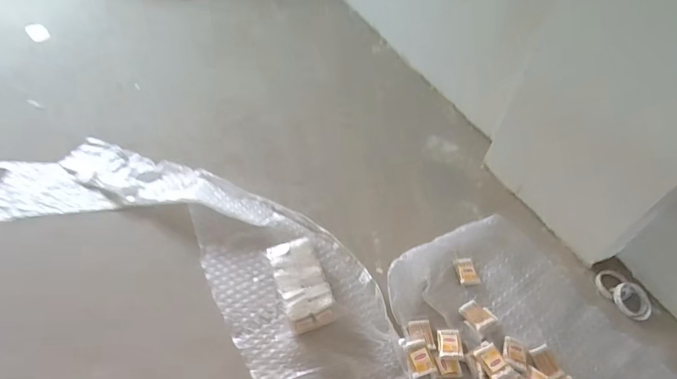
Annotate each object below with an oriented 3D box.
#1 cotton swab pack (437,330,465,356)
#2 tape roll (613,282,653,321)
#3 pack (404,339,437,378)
[{"bbox_3d":[0.266,0.368,0.939,0.054,0.021,0.070,3,50,0],"label":"cotton swab pack"},{"bbox_3d":[0.787,0.294,1.043,0.102,0.024,0.096,1,50,-2],"label":"tape roll"},{"bbox_3d":[0.191,0.392,0.915,0.055,0.036,0.076,-10,52,-11],"label":"pack"}]

